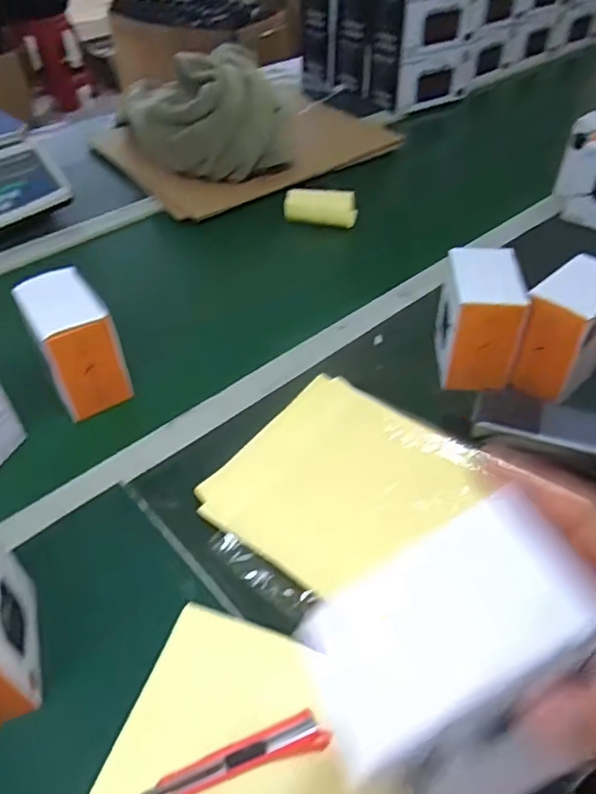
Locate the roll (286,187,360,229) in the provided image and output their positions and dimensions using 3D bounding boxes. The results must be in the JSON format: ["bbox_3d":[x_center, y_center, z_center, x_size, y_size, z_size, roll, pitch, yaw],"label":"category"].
[{"bbox_3d":[0.033,-0.286,0.861,0.106,0.041,0.032,7,46,10],"label":"roll"}]

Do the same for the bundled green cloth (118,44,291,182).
[{"bbox_3d":[-0.150,-0.463,0.952,0.225,0.143,0.185,-27,50,-21],"label":"bundled green cloth"}]

